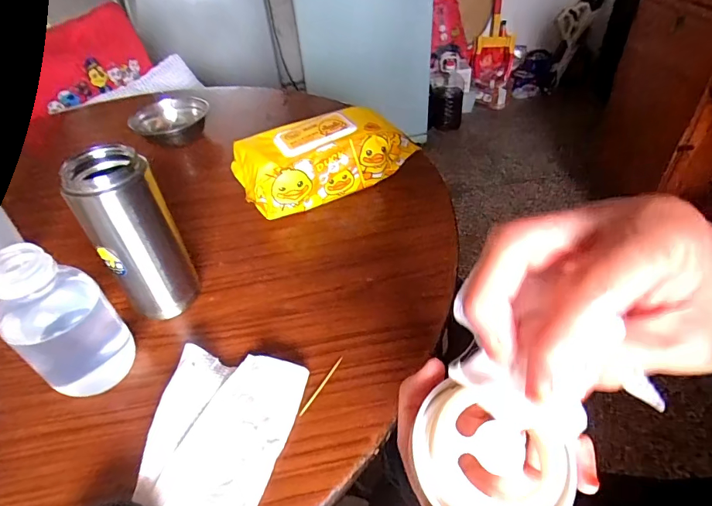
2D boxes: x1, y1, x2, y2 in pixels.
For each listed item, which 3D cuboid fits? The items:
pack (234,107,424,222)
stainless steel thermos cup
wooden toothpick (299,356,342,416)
[{"bbox_3d":[-0.044,-0.123,0.558,0.212,0.082,0.106,-20,44,-17],"label":"pack"},{"bbox_3d":[-0.196,-0.012,0.395,0.065,0.161,0.053,-21,45,-18],"label":"stainless steel thermos cup"},{"bbox_3d":[-0.028,0.107,0.352,0.004,0.004,0.060,20,47,25],"label":"wooden toothpick"}]

